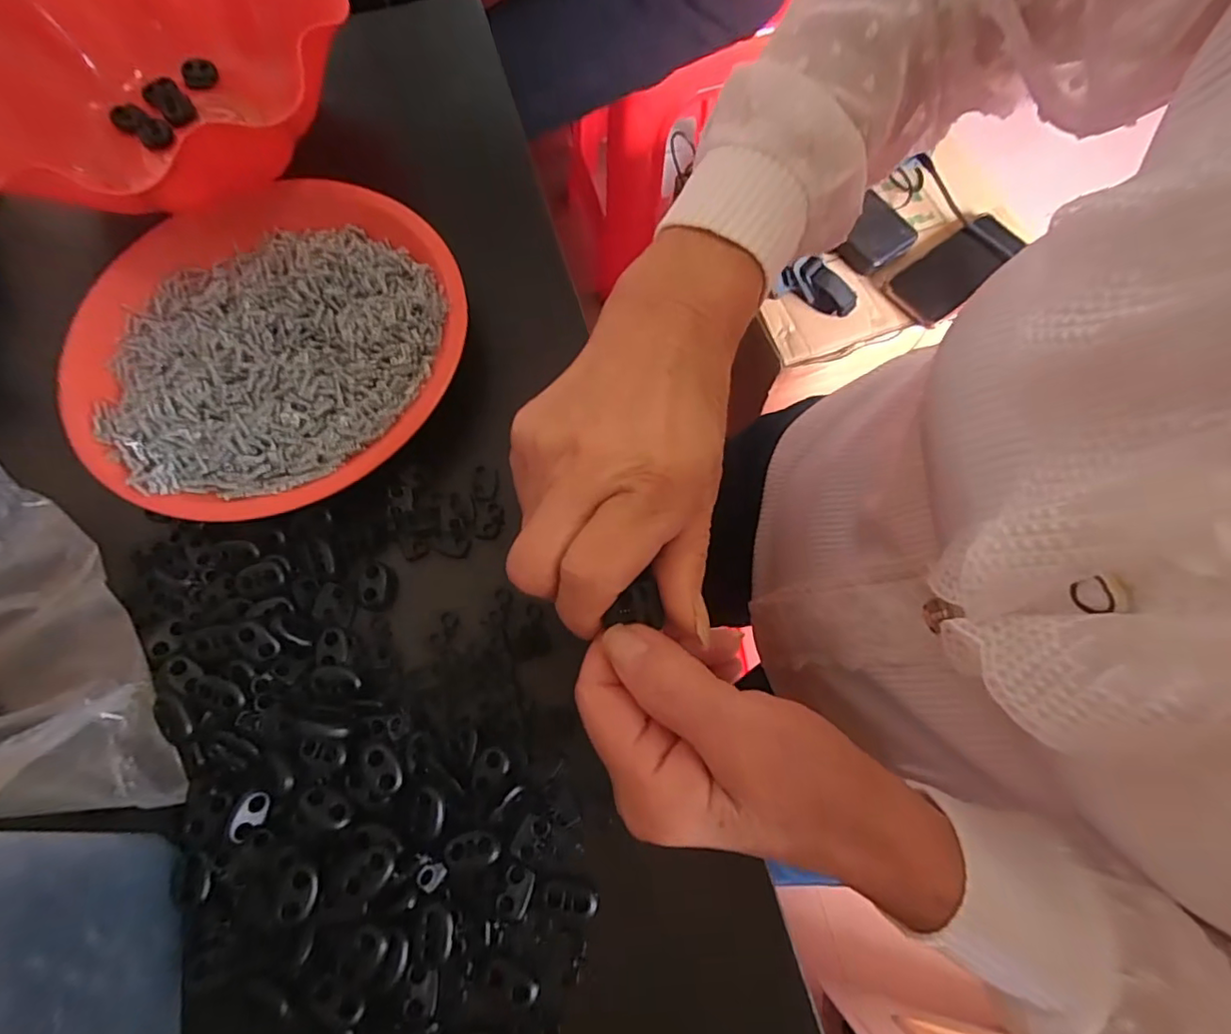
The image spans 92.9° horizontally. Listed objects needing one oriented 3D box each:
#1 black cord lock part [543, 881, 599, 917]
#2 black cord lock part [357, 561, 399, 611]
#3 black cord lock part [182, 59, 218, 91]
[{"bbox_3d":[-0.017,0.148,0.226,0.021,0.004,0.010,8,70,4],"label":"black cord lock part"},{"bbox_3d":[-0.110,0.031,0.269,0.017,0.008,0.023,-5,70,-1],"label":"black cord lock part"},{"bbox_3d":[-0.272,-0.289,0.382,0.021,0.010,0.013,-30,73,-10],"label":"black cord lock part"}]

